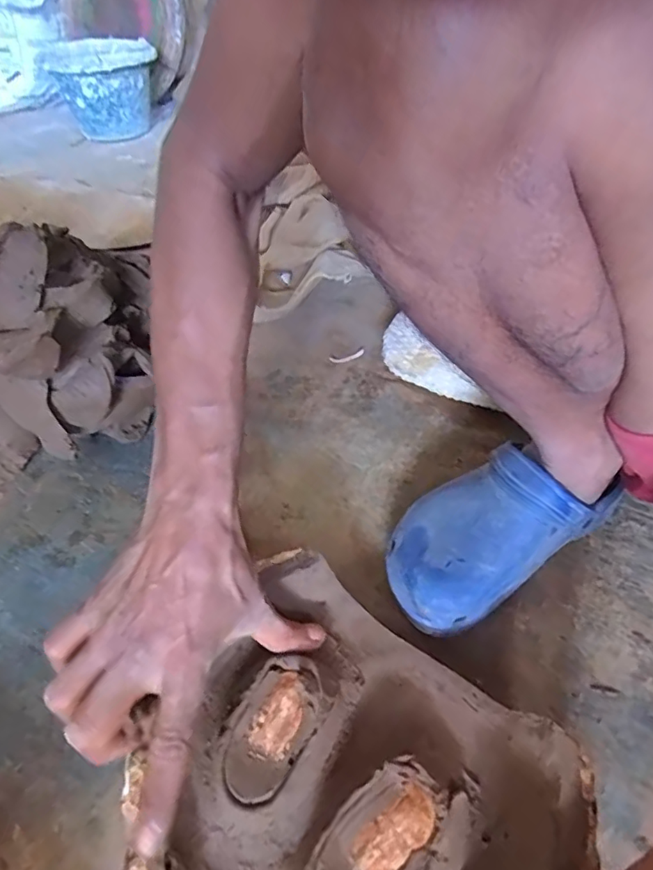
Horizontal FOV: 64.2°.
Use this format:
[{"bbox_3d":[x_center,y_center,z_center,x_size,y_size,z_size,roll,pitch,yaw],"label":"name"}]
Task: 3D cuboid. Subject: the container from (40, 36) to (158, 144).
[{"bbox_3d":[-0.503,-0.804,1.212,0.227,0.165,0.224,-14,48,-12],"label":"container"}]

